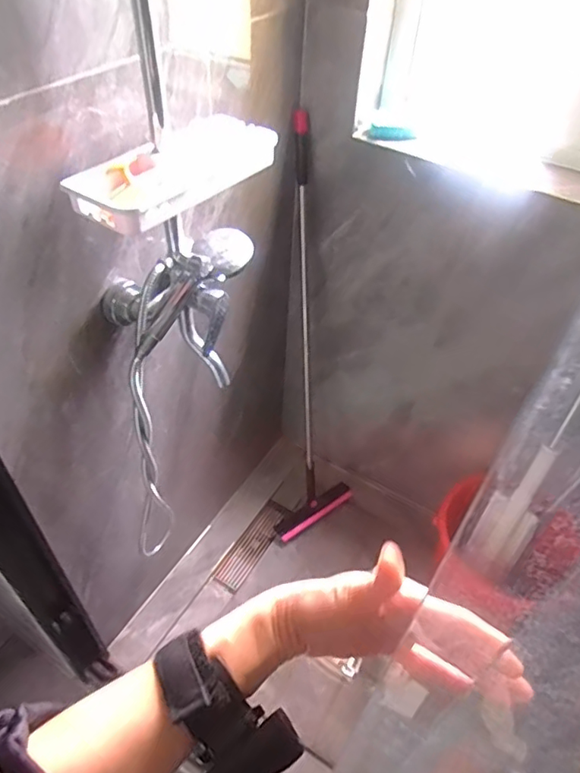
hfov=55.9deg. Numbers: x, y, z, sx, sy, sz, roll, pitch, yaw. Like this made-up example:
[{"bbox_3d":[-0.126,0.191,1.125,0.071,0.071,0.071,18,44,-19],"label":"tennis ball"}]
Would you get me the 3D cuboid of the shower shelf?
[{"bbox_3d":[-0.143,-0.286,0.719,0.115,0.051,0.281,28,49,23],"label":"shower shelf"}]

